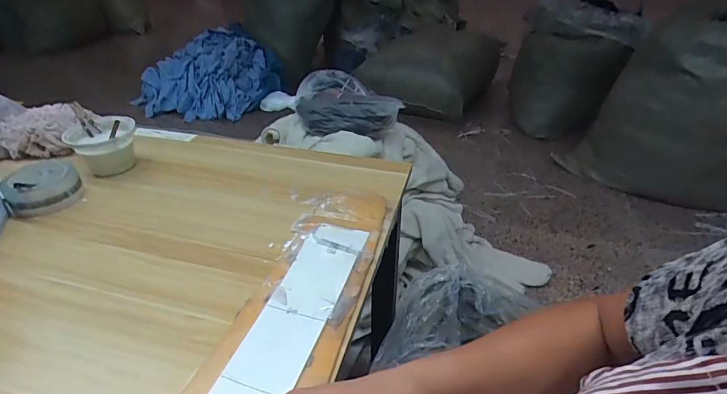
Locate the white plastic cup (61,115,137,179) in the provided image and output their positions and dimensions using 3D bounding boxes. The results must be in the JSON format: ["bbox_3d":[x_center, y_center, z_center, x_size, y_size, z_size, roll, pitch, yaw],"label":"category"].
[{"bbox_3d":[-0.443,-0.086,0.724,0.093,0.088,0.079,0,34,0],"label":"white plastic cup"}]

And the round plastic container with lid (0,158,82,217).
[{"bbox_3d":[-0.506,-0.019,0.665,0.096,0.048,0.113,-28,43,-34],"label":"round plastic container with lid"}]

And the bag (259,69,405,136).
[{"bbox_3d":[-0.103,-0.264,1.156,0.408,0.108,0.184,24,40,34],"label":"bag"}]

